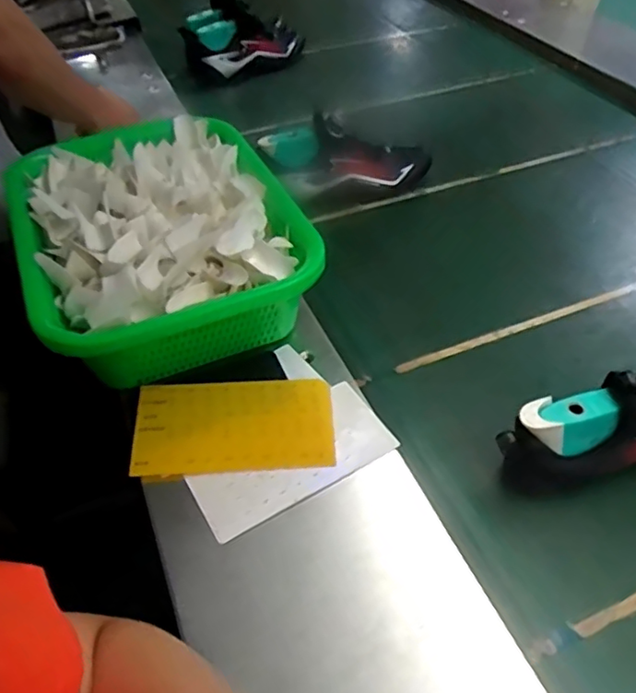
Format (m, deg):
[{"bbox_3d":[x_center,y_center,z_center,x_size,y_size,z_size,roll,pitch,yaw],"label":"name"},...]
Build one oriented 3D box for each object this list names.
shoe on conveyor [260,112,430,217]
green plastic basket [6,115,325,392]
[{"bbox_3d":[0.054,-0.292,0.942,0.247,0.120,0.129,-19,50,-18],"label":"shoe on conveyor"},{"bbox_3d":[-0.187,-0.126,0.711,0.293,0.123,0.382,-19,50,-17],"label":"green plastic basket"}]

